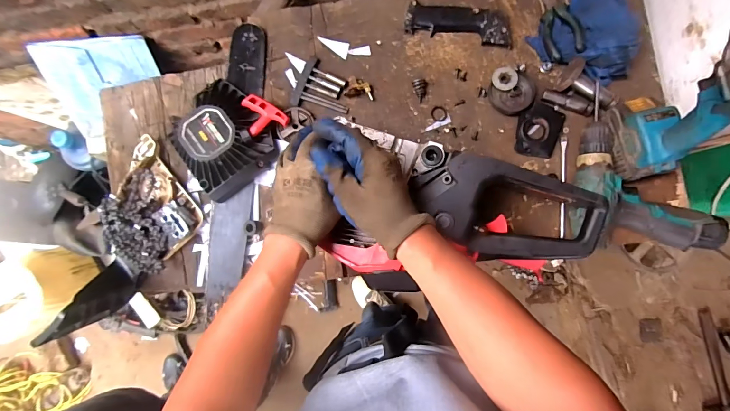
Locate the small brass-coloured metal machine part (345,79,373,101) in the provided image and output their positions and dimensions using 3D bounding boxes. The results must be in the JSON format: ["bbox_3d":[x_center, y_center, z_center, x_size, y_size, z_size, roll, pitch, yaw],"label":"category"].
[{"bbox_3d":[-0.008,-0.196,0.582,0.045,0.015,0.030,9,85,3],"label":"small brass-coloured metal machine part"}]

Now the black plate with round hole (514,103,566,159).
[{"bbox_3d":[0.281,-0.121,0.561,0.068,0.012,0.084,17,86,4],"label":"black plate with round hole"}]

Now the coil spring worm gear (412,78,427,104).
[{"bbox_3d":[0.093,-0.193,0.577,0.022,0.015,0.041,-14,84,1],"label":"coil spring worm gear"}]

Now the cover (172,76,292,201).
[{"bbox_3d":[-0.224,-0.121,0.570,0.171,0.061,0.168,-36,84,-1],"label":"cover"}]

